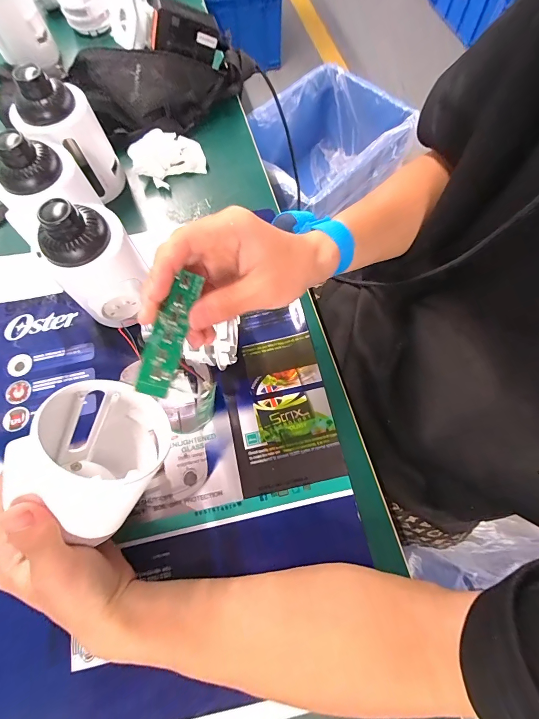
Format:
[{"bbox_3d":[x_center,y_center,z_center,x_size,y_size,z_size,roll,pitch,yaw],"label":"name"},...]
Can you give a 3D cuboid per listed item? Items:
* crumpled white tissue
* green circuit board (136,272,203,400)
[{"bbox_3d":[-0.129,-0.255,0.420,0.078,0.024,0.073,-41,75,-14],"label":"crumpled white tissue"},{"bbox_3d":[-0.063,-0.017,0.209,0.021,0.004,0.079,17,88,-19],"label":"green circuit board"}]

